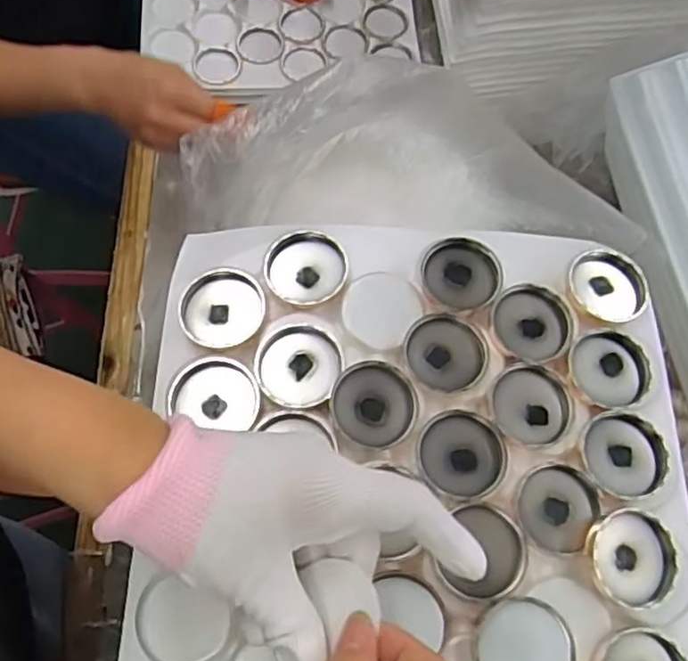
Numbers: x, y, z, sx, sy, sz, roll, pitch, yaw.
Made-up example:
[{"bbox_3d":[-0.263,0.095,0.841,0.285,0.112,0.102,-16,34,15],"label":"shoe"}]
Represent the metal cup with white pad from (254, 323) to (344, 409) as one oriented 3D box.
[{"bbox_3d":[-0.026,0.019,0.379,0.047,0.007,0.048,1,69,-1],"label":"metal cup with white pad"}]

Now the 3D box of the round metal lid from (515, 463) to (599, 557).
[{"bbox_3d":[0.112,0.094,0.357,0.041,0.014,0.046,31,72,10],"label":"round metal lid"}]

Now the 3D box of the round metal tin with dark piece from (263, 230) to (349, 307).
[{"bbox_3d":[-0.023,-0.037,0.403,0.049,0.009,0.048,1,69,-1],"label":"round metal tin with dark piece"}]

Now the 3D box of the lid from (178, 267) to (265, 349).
[{"bbox_3d":[-0.072,-0.013,0.394,0.047,0.007,0.050,-2,69,-3],"label":"lid"}]

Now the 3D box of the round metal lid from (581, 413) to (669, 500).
[{"bbox_3d":[0.153,0.068,0.367,0.040,0.014,0.044,1,69,-1],"label":"round metal lid"}]

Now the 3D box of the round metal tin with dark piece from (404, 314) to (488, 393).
[{"bbox_3d":[0.059,0.013,0.385,0.044,0.008,0.044,1,69,-1],"label":"round metal tin with dark piece"}]

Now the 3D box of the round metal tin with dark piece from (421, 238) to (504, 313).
[{"bbox_3d":[0.071,-0.033,0.404,0.046,0.012,0.046,1,69,-1],"label":"round metal tin with dark piece"}]

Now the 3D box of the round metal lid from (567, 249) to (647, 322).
[{"bbox_3d":[0.161,-0.025,0.413,0.046,0.017,0.044,1,69,-1],"label":"round metal lid"}]

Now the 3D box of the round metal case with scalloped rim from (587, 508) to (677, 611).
[{"bbox_3d":[0.147,0.117,0.345,0.043,0.014,0.046,1,69,-1],"label":"round metal case with scalloped rim"}]

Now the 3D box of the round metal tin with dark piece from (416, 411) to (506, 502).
[{"bbox_3d":[0.063,0.068,0.362,0.045,0.008,0.047,1,69,-1],"label":"round metal tin with dark piece"}]

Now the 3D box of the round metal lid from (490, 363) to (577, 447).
[{"bbox_3d":[0.106,0.042,0.374,0.043,0.010,0.044,1,69,-1],"label":"round metal lid"}]

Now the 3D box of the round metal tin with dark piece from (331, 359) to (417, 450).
[{"bbox_3d":[0.017,0.041,0.369,0.046,0.012,0.045,1,69,-1],"label":"round metal tin with dark piece"}]

